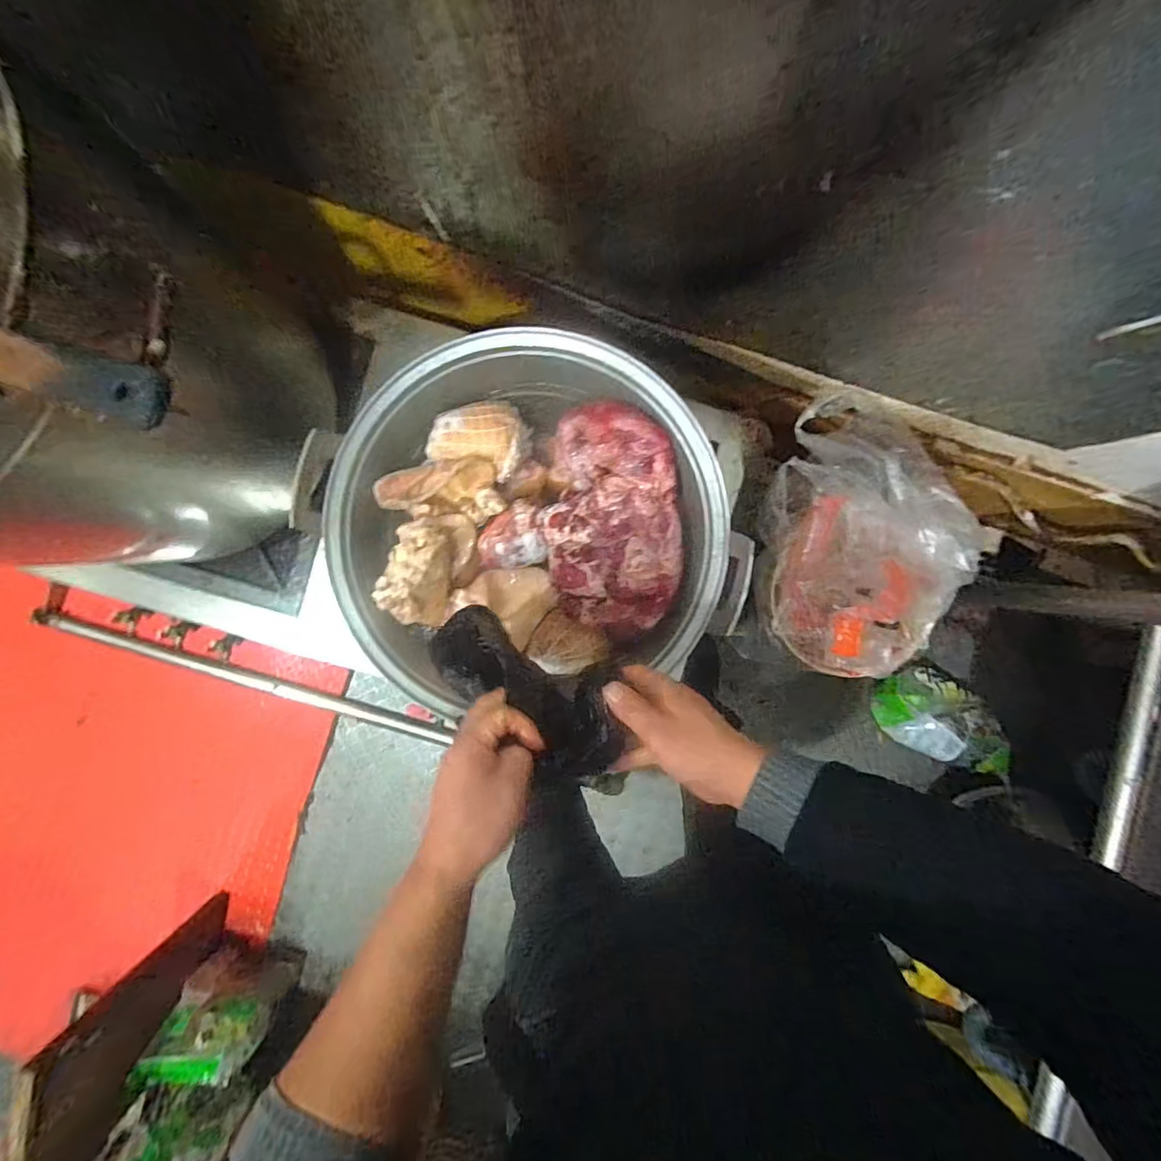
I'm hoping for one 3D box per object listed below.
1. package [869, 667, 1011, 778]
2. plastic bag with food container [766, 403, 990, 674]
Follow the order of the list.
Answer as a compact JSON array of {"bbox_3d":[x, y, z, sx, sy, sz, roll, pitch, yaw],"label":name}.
[{"bbox_3d":[0.831,0.316,1.248,0.275,0.110,0.190,24,93,-1],"label":"package"},{"bbox_3d":[0.478,-0.055,0.904,0.334,0.105,0.441,6,93,0],"label":"plastic bag with food container"}]

